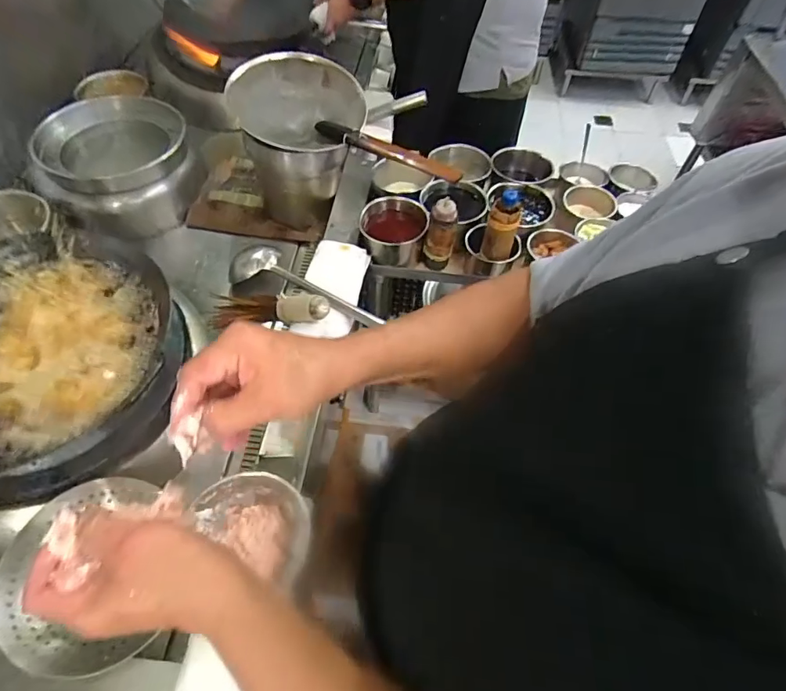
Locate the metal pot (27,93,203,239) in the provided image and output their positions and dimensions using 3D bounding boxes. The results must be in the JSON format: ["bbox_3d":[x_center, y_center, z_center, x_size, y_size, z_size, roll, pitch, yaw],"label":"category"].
[{"bbox_3d":[-0.659,-0.443,1.158,0.343,0.183,0.284,-16,57,-12],"label":"metal pot"}]

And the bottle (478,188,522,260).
[{"bbox_3d":[0.236,-0.264,1.006,0.066,0.151,0.055,12,56,7],"label":"bottle"}]

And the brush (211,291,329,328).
[{"bbox_3d":[-0.243,-0.071,0.926,0.261,0.051,0.069,0,52,25],"label":"brush"}]

